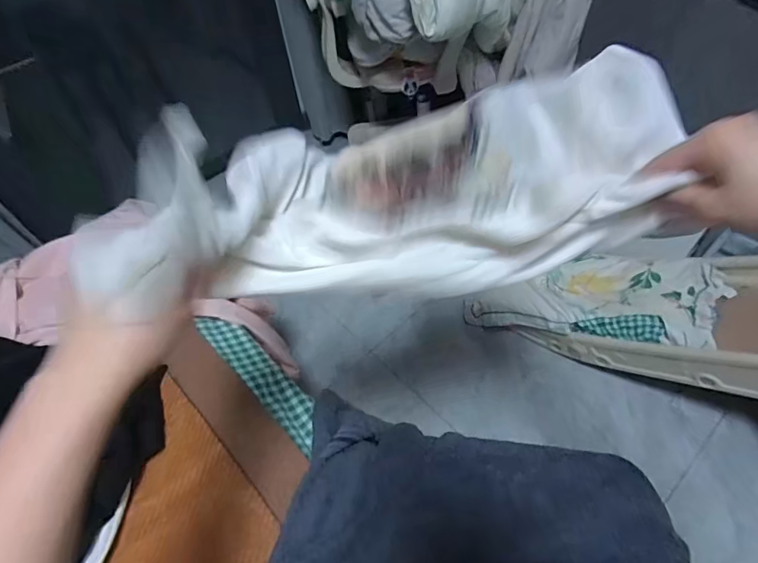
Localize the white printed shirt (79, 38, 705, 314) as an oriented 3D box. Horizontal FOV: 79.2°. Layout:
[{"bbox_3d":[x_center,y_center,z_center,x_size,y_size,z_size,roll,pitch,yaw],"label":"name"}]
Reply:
[{"bbox_3d":[0.036,-0.068,0.375,0.457,0.113,0.156,-13,52,-14],"label":"white printed shirt"}]

